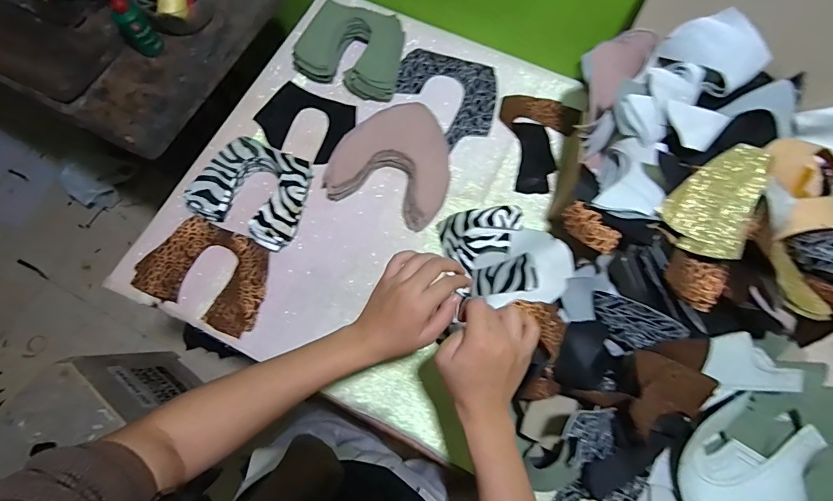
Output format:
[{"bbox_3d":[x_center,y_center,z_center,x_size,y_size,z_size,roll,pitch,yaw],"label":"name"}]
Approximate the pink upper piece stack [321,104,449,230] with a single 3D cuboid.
[{"bbox_3d":[-0.031,-0.136,0.611,0.173,0.033,0.170,20,74,6],"label":"pink upper piece stack"}]

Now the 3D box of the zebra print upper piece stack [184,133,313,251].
[{"bbox_3d":[-0.234,-0.090,0.597,0.163,0.038,0.135,24,74,7],"label":"zebra print upper piece stack"}]

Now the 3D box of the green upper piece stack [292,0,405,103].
[{"bbox_3d":[-0.098,-0.326,0.664,0.165,0.051,0.137,22,74,7],"label":"green upper piece stack"}]

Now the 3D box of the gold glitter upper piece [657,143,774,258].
[{"bbox_3d":[0.316,-0.058,0.436,0.077,0.022,0.127,22,82,28],"label":"gold glitter upper piece"}]

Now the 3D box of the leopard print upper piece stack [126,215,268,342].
[{"bbox_3d":[-0.288,0.030,0.576,0.173,0.020,0.124,25,74,8],"label":"leopard print upper piece stack"}]

